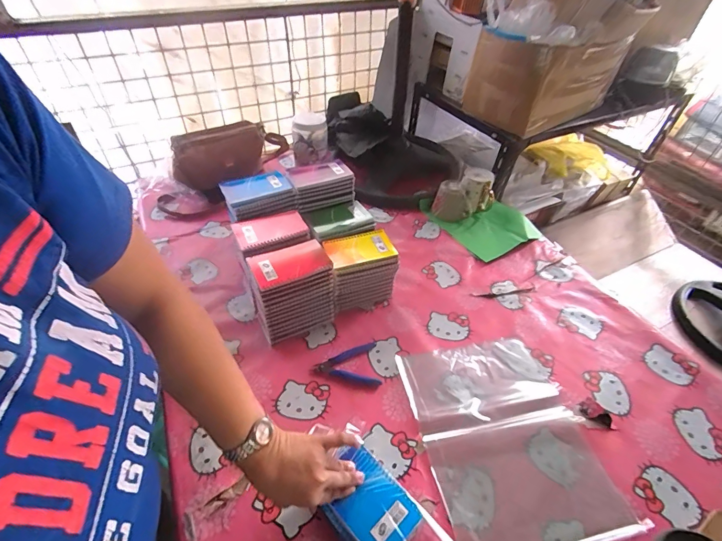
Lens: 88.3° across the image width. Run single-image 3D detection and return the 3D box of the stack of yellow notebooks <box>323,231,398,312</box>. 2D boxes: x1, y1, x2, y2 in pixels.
[{"bbox_3d":[-0.003,-0.003,0.766,0.130,0.123,0.109,-13,47,-15],"label":"stack of yellow notebooks"}]

